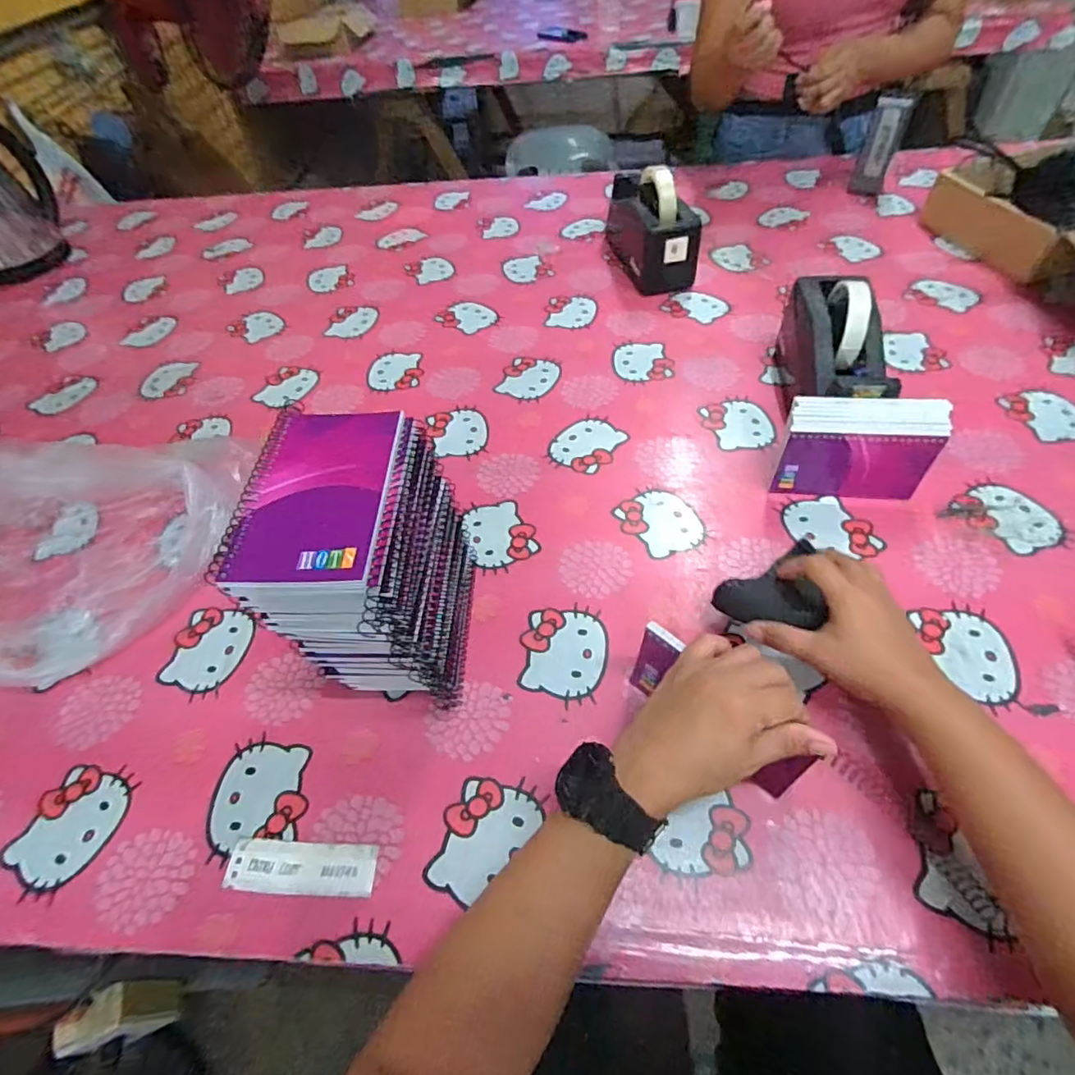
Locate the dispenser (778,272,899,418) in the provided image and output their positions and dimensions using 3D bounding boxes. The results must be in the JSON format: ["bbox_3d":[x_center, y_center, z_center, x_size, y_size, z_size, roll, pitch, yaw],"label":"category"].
[{"bbox_3d":[0.314,-0.193,0.578,0.078,0.122,0.193,2,54,7],"label":"dispenser"}]

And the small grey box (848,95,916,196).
[{"bbox_3d":[0.543,-0.619,0.867,0.049,0.125,0.034,22,38,20],"label":"small grey box"}]

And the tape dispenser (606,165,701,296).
[{"bbox_3d":[0.162,-0.455,0.789,0.080,0.120,0.197,-13,54,-4],"label":"tape dispenser"}]

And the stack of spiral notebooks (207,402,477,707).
[{"bbox_3d":[-0.116,0.025,0.409,0.098,0.205,0.155,-1,54,4],"label":"stack of spiral notebooks"}]

